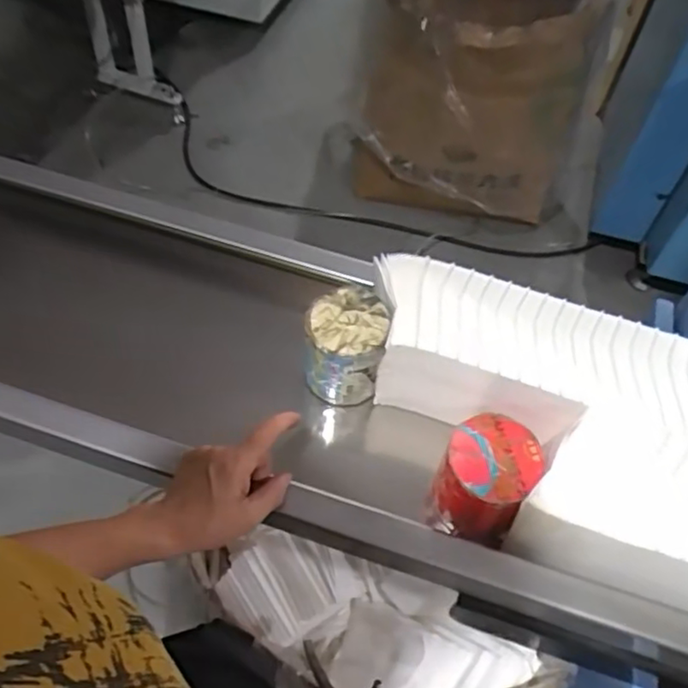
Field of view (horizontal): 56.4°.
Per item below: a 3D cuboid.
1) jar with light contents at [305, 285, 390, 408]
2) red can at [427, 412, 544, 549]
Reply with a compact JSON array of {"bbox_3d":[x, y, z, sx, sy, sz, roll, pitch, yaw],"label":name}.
[{"bbox_3d":[0.000,0.003,0.656,0.076,0.094,0.082,2,55,-3],"label":"jar with light contents"},{"bbox_3d":[0.127,0.127,0.593,0.083,0.105,0.093,26,57,14],"label":"red can"}]

